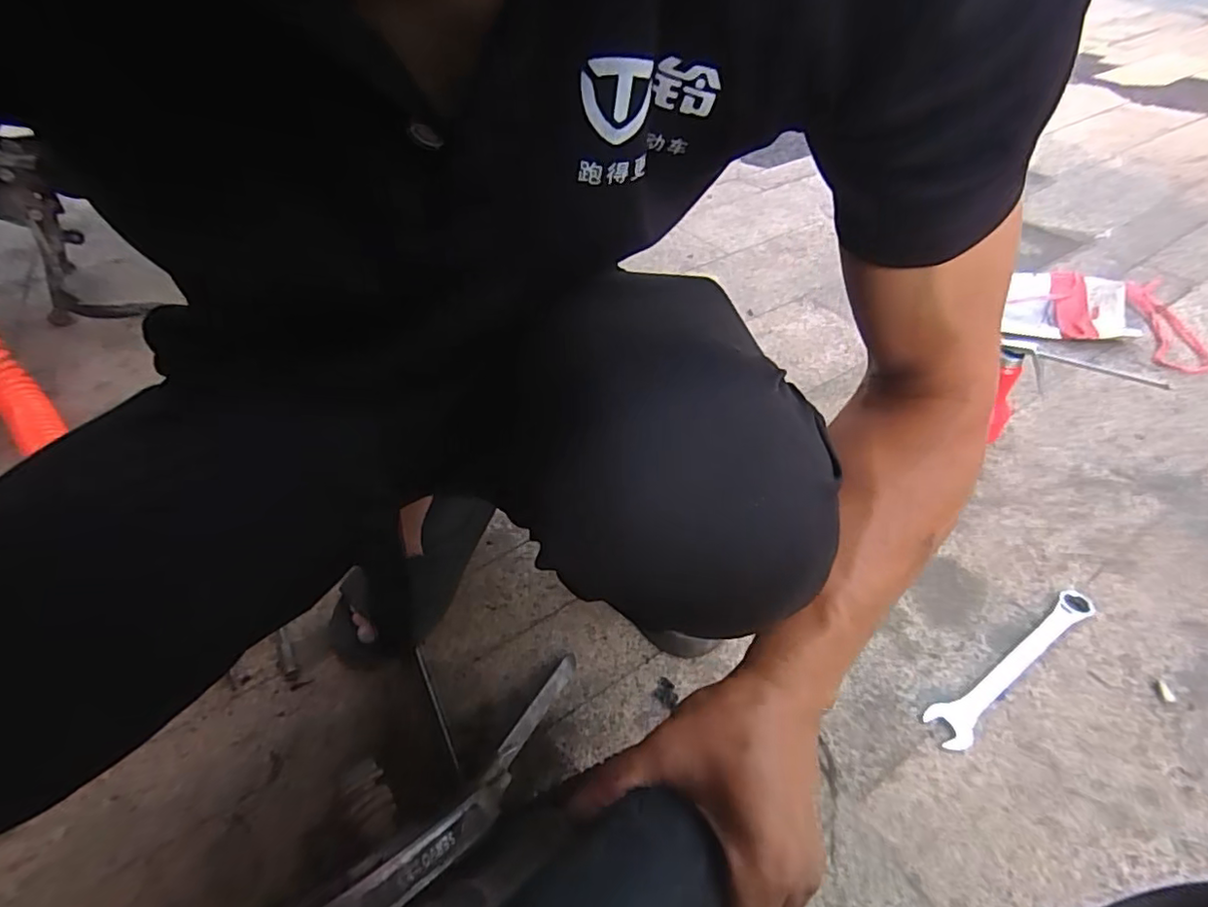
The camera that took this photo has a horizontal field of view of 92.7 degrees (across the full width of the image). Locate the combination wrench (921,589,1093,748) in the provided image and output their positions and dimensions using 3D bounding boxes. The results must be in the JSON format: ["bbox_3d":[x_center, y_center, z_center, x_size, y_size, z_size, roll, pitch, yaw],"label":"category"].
[{"bbox_3d":[0.414,0.209,0.577,0.248,0.008,0.038,-27,52,-20],"label":"combination wrench"}]

